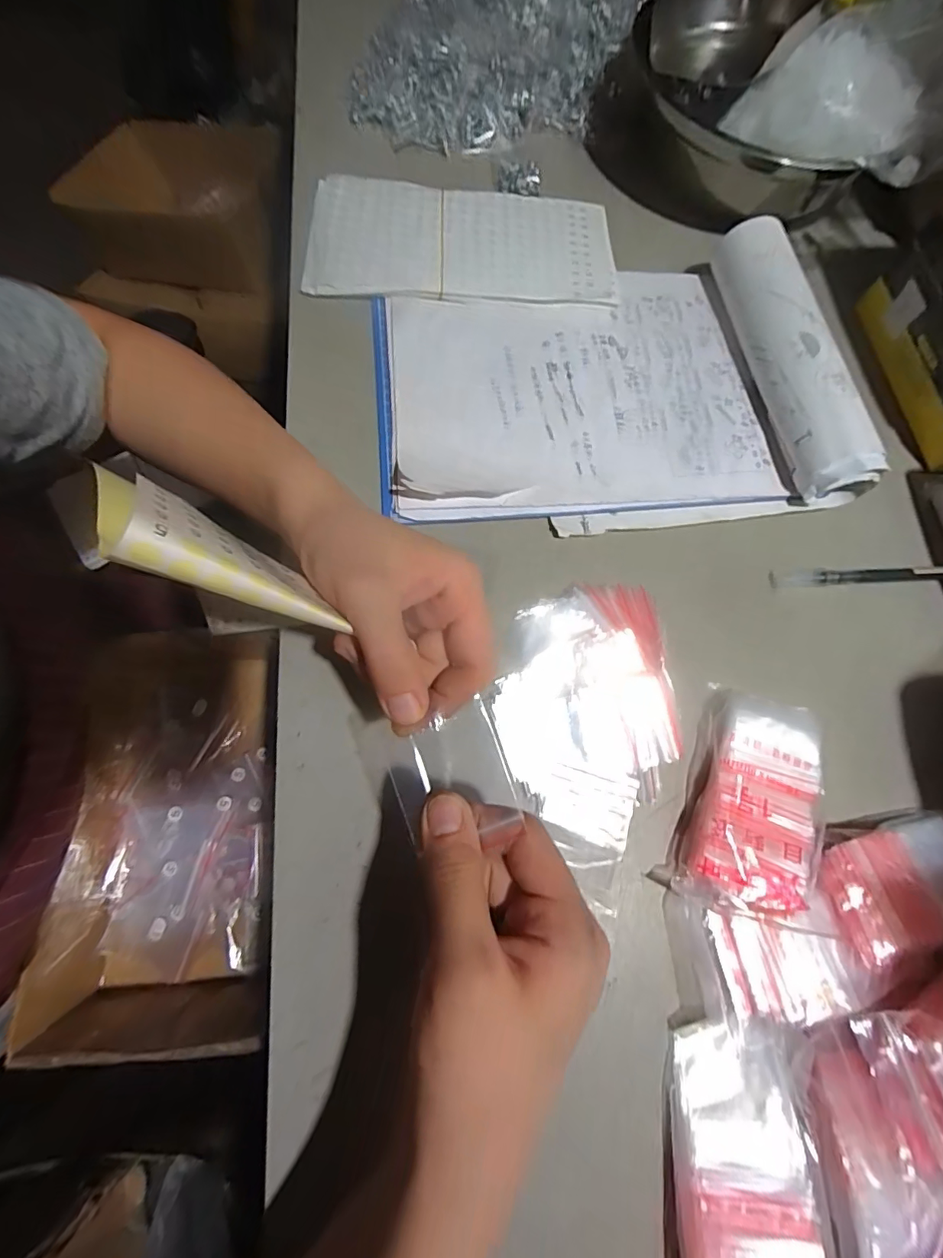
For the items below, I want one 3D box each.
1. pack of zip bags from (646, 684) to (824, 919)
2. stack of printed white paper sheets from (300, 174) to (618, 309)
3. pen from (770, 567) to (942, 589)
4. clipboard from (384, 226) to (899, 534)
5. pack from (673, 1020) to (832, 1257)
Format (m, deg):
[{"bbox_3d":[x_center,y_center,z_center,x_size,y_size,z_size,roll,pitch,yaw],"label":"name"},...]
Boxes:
[{"bbox_3d":[0.157,0.095,0.266,0.070,0.024,0.121,26,72,5],"label":"pack of zip bags"},{"bbox_3d":[-0.007,-0.309,0.390,0.238,0.009,0.125,4,71,-2],"label":"stack of printed white paper sheets"},{"bbox_3d":[0.264,-0.035,0.329,0.124,0.006,0.012,-1,72,-4],"label":"pen"},{"bbox_3d":[0.090,-0.181,0.343,0.316,0.045,0.224,-6,72,-6],"label":"clipboard"},{"bbox_3d":[0.126,0.251,0.218,0.060,0.023,0.116,4,71,-3],"label":"pack"}]

